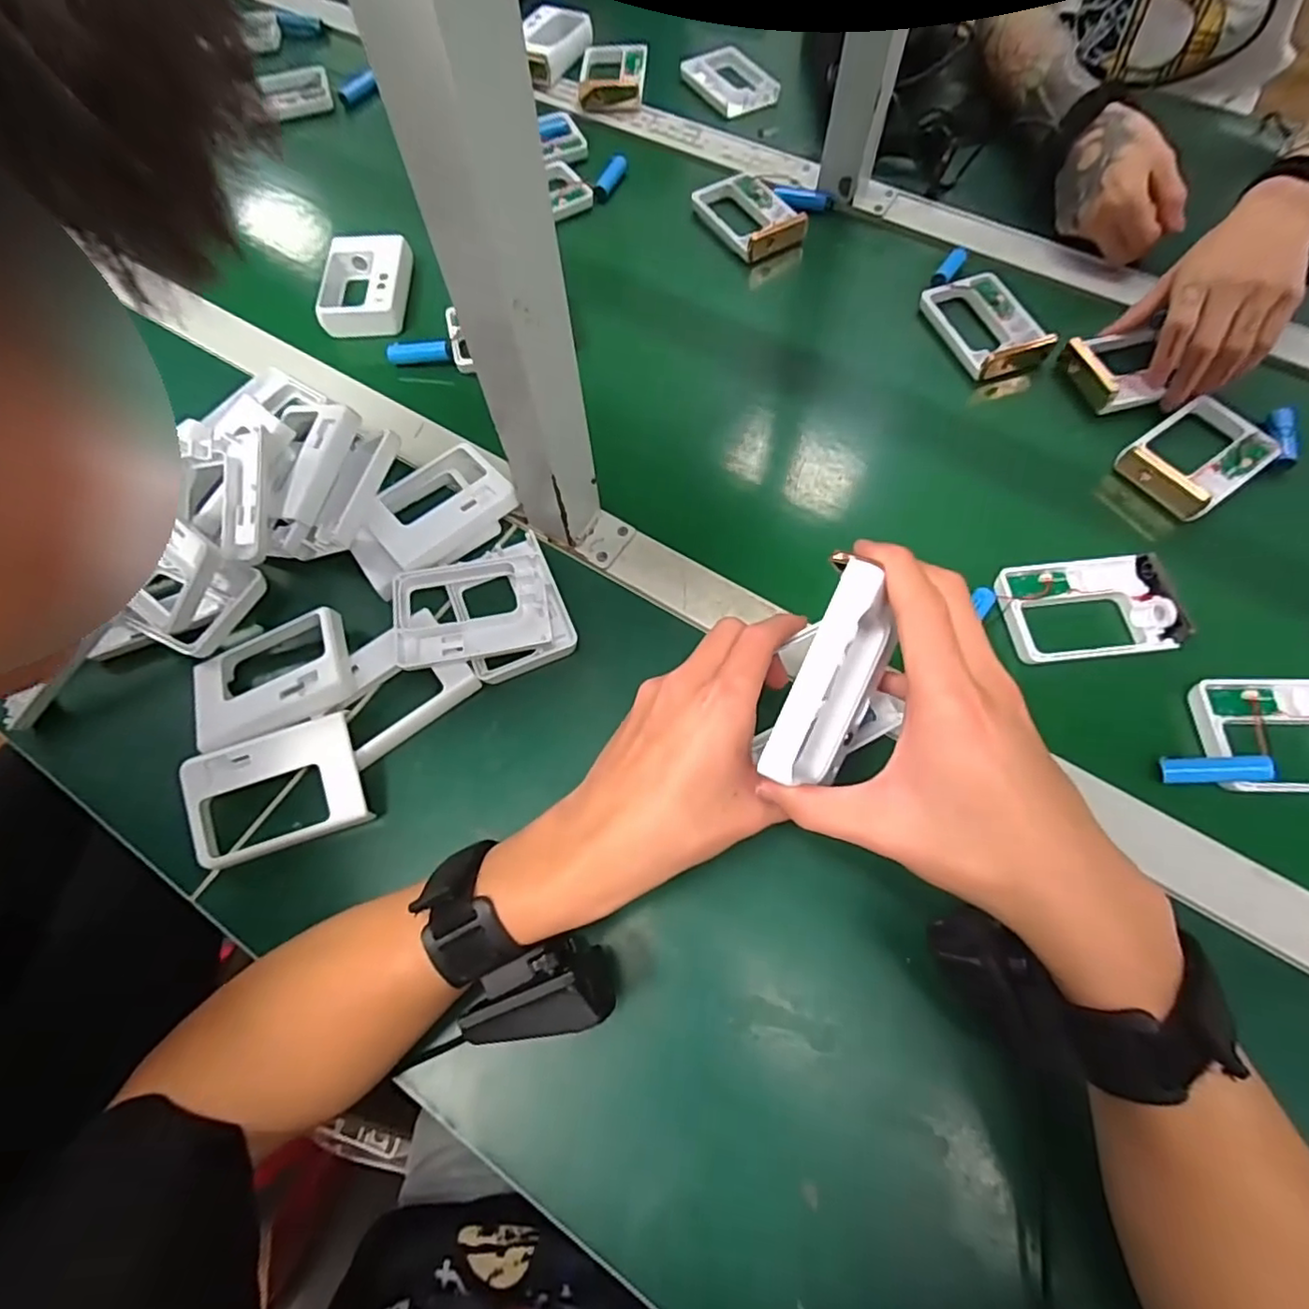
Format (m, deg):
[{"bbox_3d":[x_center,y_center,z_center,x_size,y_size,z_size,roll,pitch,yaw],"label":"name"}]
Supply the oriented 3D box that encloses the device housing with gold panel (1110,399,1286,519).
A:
[{"bbox_3d":[0.392,-0.146,0.450,0.101,0.018,0.069,-33,70,-13],"label":"device housing with gold panel"}]

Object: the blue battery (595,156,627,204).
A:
[{"bbox_3d":[-0.042,-0.460,0.604,0.015,0.011,0.055,20,68,9],"label":"blue battery"}]

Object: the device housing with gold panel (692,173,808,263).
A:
[{"bbox_3d":[0.087,-0.405,0.571,0.068,0.021,0.105,-31,69,-12],"label":"device housing with gold panel"}]

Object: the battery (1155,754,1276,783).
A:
[{"bbox_3d":[0.316,0.065,0.355,0.050,0.016,0.017,-7,65,21],"label":"battery"}]

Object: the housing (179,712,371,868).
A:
[{"bbox_3d":[-0.213,0.077,0.358,0.091,0.025,0.063,-16,67,-6],"label":"housing"}]

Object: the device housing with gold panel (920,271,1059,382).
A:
[{"bbox_3d":[0.269,-0.271,0.509,0.073,0.018,0.097,-17,67,-7],"label":"device housing with gold panel"}]

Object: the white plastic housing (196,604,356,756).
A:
[{"bbox_3d":[-0.234,0.012,0.382,0.094,0.025,0.073,-20,68,-8],"label":"white plastic housing"}]

